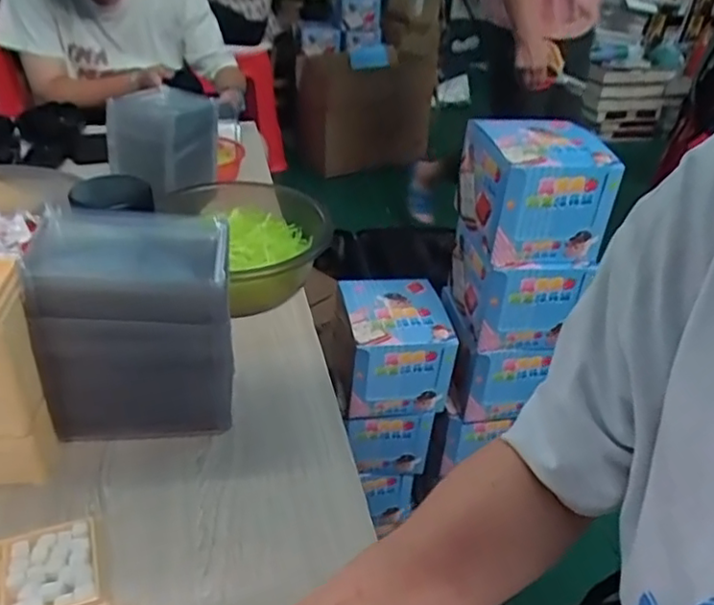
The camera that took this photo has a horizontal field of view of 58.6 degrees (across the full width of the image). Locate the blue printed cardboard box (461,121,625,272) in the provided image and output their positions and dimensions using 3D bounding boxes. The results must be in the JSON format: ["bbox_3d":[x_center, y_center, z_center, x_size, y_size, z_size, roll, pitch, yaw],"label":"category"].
[{"bbox_3d":[0.230,-0.153,0.839,0.154,0.130,0.181,-2,34,-8],"label":"blue printed cardboard box"}]

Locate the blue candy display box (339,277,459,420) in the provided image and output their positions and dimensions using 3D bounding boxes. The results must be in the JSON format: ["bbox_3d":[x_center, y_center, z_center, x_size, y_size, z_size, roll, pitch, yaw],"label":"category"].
[{"bbox_3d":[0.054,0.062,0.952,0.146,0.135,0.166,-3,34,-9],"label":"blue candy display box"}]

